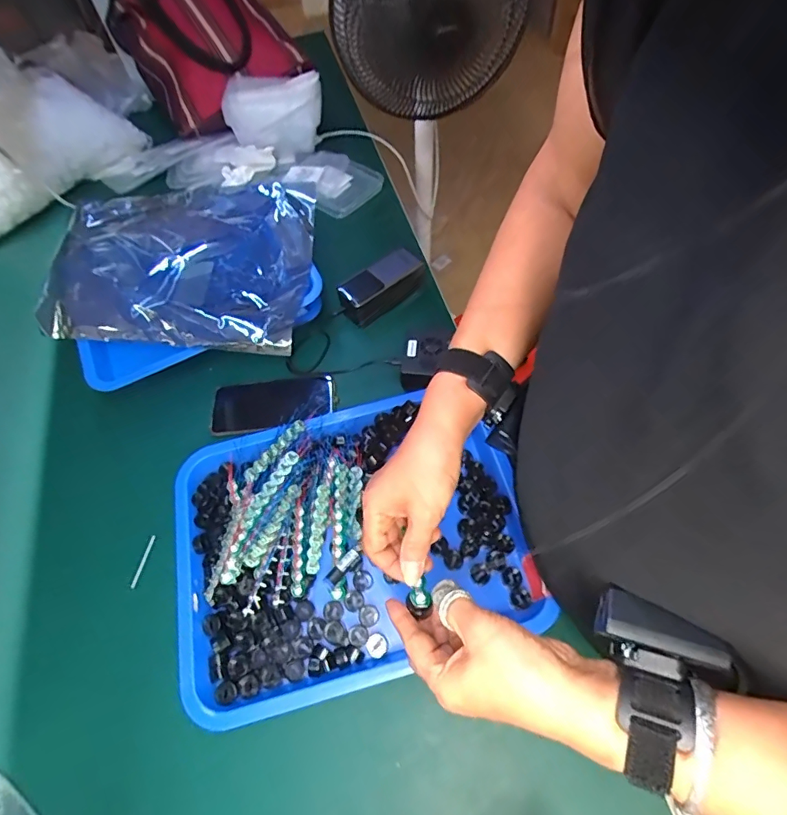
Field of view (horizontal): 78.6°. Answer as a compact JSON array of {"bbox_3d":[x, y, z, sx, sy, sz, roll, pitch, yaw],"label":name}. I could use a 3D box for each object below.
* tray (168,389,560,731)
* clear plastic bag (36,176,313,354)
[{"bbox_3d":[-0.058,0.136,0.528,0.371,0.057,0.297,-17,60,-6],"label":"tray"},{"bbox_3d":[-0.276,-0.204,0.636,0.321,0.084,0.247,3,60,6],"label":"clear plastic bag"}]

